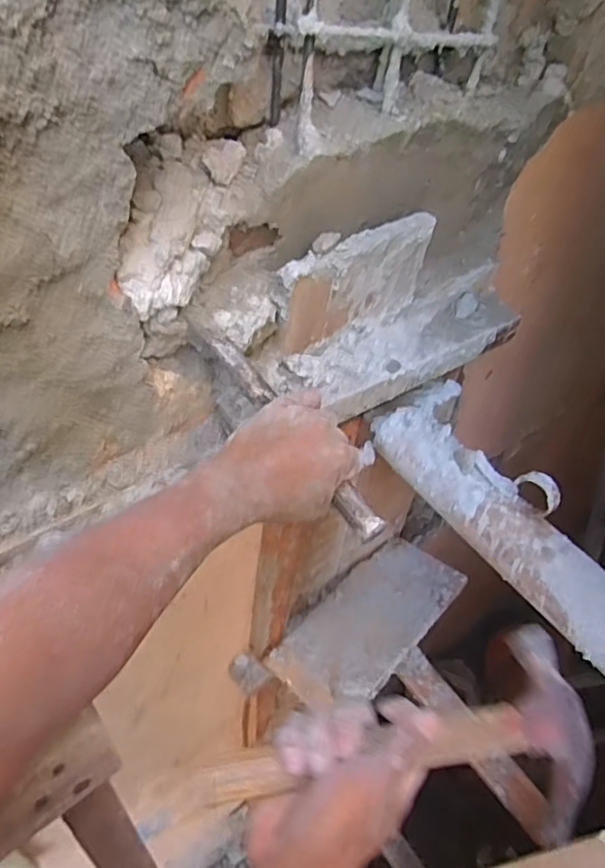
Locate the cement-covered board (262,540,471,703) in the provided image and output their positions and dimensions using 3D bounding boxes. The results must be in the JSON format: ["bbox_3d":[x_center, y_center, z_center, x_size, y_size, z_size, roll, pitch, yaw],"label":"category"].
[{"bbox_3d":[0.128,0.344,1.073,0.187,0.029,0.386,31,52,34],"label":"cement-covered board"}]

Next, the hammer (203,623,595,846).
[{"bbox_3d":[0.069,0.204,0.379,0.256,0.031,0.120,-2,47,-12],"label":"hammer"}]

